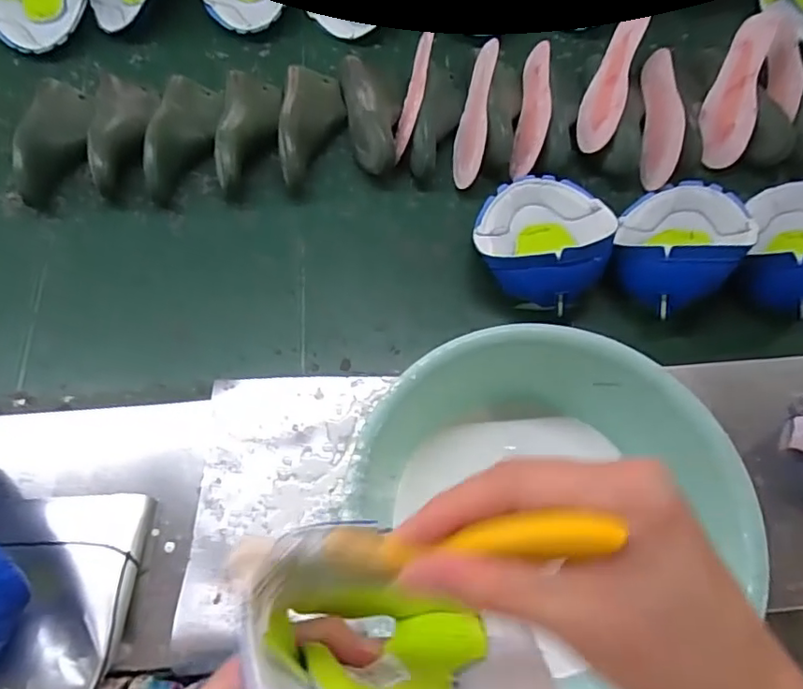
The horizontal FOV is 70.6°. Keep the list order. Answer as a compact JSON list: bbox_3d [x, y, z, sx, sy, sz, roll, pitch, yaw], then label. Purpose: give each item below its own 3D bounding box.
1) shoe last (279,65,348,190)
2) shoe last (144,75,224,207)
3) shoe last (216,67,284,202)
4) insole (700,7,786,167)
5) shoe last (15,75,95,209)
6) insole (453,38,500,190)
[{"bbox_3d":[-0.116,-0.282,0.725,0.076,0.057,0.186,1,68,1],"label":"shoe last"},{"bbox_3d":[-0.271,-0.265,0.718,0.075,0.067,0.180,1,68,0],"label":"shoe last"},{"bbox_3d":[-0.195,-0.277,0.729,0.074,0.062,0.187,1,68,0],"label":"shoe last"},{"bbox_3d":[0.426,-0.322,0.718,0.063,0.017,0.195,17,93,47],"label":"insole"},{"bbox_3d":[-0.429,-0.269,0.716,0.074,0.059,0.191,0,68,0],"label":"shoe last"},{"bbox_3d":[0.090,-0.287,0.719,0.010,0.070,0.182,14,79,-27],"label":"insole"}]

